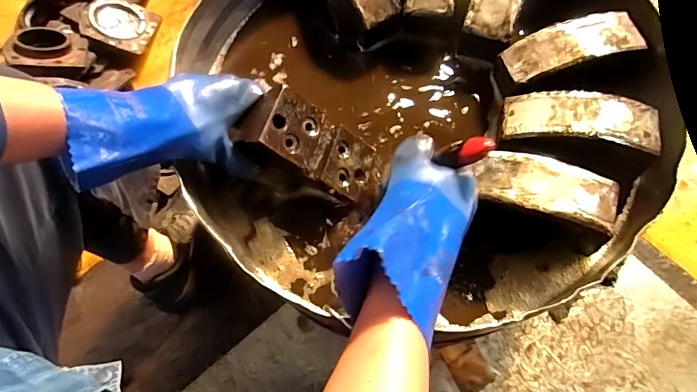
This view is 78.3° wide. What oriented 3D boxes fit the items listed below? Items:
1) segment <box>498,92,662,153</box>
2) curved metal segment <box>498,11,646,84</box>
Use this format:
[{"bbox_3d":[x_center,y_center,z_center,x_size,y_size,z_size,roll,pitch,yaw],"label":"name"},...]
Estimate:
[{"bbox_3d":[0.248,-0.083,0.455,0.153,0.029,0.056,8,72,10],"label":"segment"},{"bbox_3d":[0.255,-0.171,0.488,0.148,0.026,0.054,-15,69,1],"label":"curved metal segment"}]

